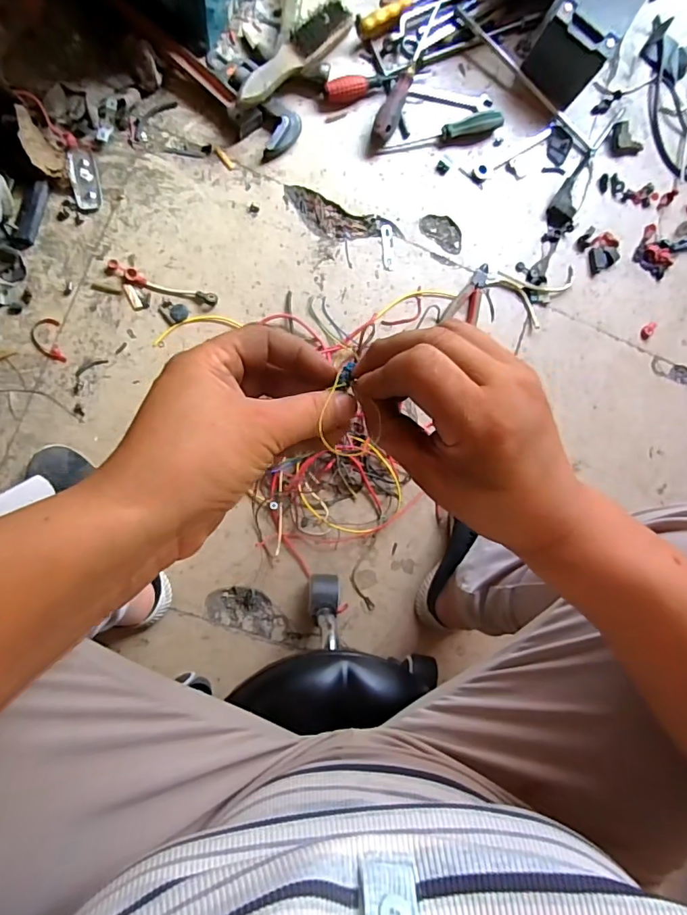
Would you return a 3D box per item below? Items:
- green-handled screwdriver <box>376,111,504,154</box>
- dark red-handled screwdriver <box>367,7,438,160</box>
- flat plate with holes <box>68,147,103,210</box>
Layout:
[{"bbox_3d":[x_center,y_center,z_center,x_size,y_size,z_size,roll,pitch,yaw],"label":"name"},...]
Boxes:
[{"bbox_3d":[0.143,-0.468,0.717,0.190,0.023,0.027,-21,92,-9],"label":"green-handled screwdriver"},{"bbox_3d":[0.091,-0.542,0.706,0.030,0.024,0.229,24,85,-8],"label":"dark red-handled screwdriver"},{"bbox_3d":[-0.336,-0.361,0.640,0.031,0.008,0.076,-11,90,-9],"label":"flat plate with holes"}]

